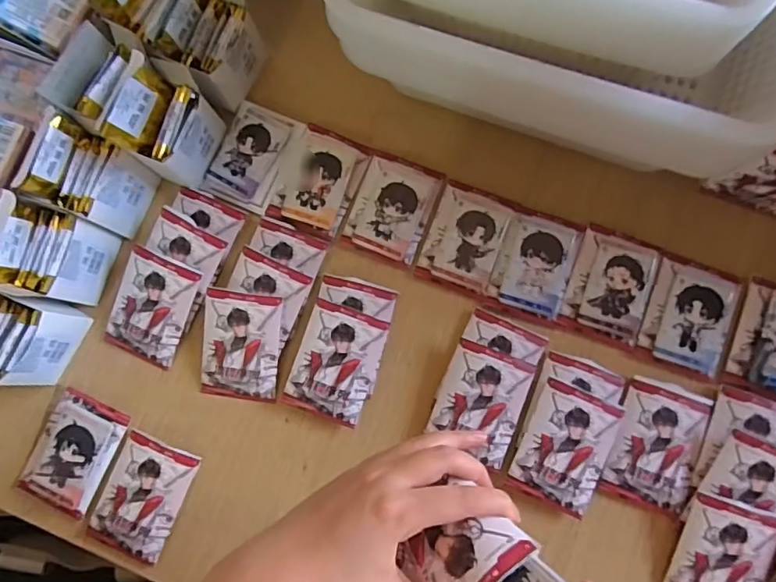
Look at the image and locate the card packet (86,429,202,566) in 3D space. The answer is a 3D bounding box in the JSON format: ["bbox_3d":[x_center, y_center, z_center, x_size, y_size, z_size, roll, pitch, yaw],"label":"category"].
[{"bbox_3d":[-0.227,0.191,0.502,0.074,0.019,0.102,22,86,7],"label":"card packet"}]

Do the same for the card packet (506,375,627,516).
[{"bbox_3d":[0.157,0.137,0.472,0.075,0.011,0.101,23,88,5],"label":"card packet"}]

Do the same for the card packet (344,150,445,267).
[{"bbox_3d":[0.004,-0.082,0.515,0.074,0.007,0.095,21,86,7],"label":"card packet"}]

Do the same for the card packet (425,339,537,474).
[{"bbox_3d":[0.083,0.101,0.479,0.073,0.009,0.095,20,89,5],"label":"card packet"}]

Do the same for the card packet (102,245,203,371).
[{"bbox_3d":[-0.226,0.018,0.513,0.072,0.011,0.102,25,103,3],"label":"card packet"}]

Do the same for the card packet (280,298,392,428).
[{"bbox_3d":[-0.047,0.067,0.494,0.072,0.010,0.100,19,88,4],"label":"card packet"}]

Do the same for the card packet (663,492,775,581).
[{"bbox_3d":[0.282,0.226,0.448,0.074,0.020,0.098,21,86,7],"label":"card packet"}]

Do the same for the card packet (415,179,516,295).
[{"bbox_3d":[0.074,-0.053,0.505,0.071,0.008,0.096,18,85,6],"label":"card packet"}]

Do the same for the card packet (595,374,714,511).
[{"bbox_3d":[0.237,0.134,0.471,0.073,0.008,0.105,18,85,6],"label":"card packet"}]

